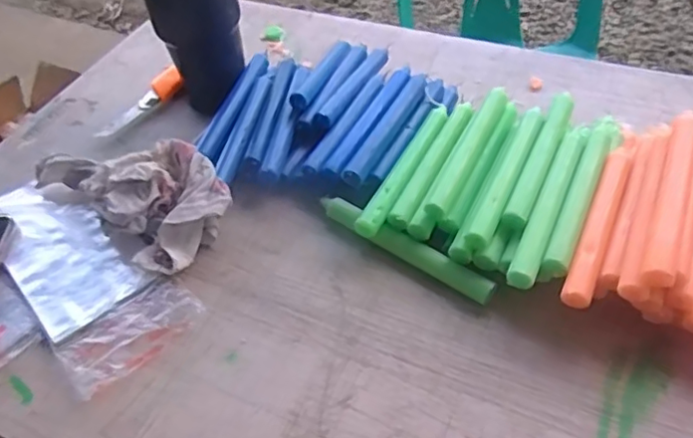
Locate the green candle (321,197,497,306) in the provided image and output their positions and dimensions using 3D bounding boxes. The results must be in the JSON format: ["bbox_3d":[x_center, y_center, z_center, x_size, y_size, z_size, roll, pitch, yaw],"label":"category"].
[{"bbox_3d":[0.045,0.021,0.498,0.163,0.022,0.021,29,58,28],"label":"green candle"}]

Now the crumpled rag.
[{"bbox_3d":[-0.190,-0.032,0.548,0.188,0.056,0.098,30,59,28],"label":"crumpled rag"}]

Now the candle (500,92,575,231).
[{"bbox_3d":[0.161,-0.051,0.501,0.018,0.014,0.150,19,55,21],"label":"candle"}]

